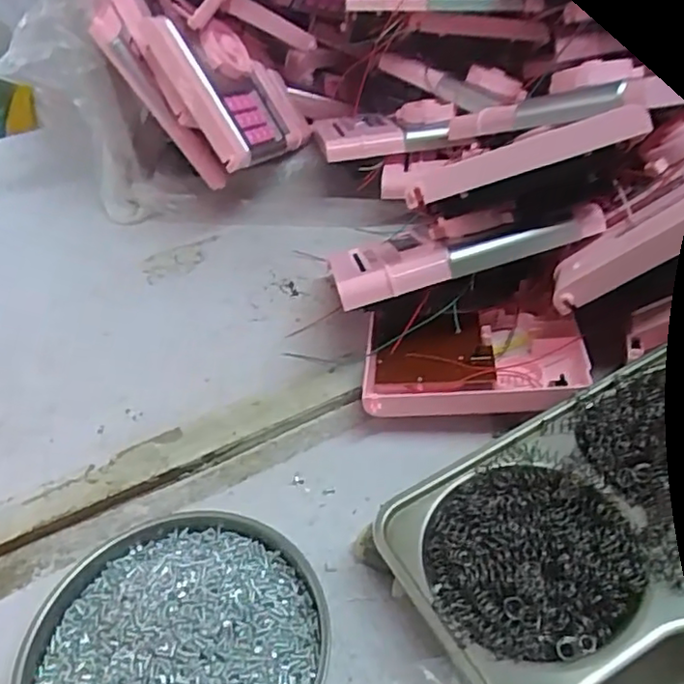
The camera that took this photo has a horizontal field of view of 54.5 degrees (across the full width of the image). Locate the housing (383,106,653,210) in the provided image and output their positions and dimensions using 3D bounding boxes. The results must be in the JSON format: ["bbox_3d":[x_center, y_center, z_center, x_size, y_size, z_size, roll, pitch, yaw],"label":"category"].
[{"bbox_3d":[0.090,-0.100,0.359,0.130,0.018,0.022,-12,39,18],"label":"housing"}]

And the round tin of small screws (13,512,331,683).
[{"bbox_3d":[-0.076,0.135,0.305,0.134,0.031,0.125,-4,41,4],"label":"round tin of small screws"}]

